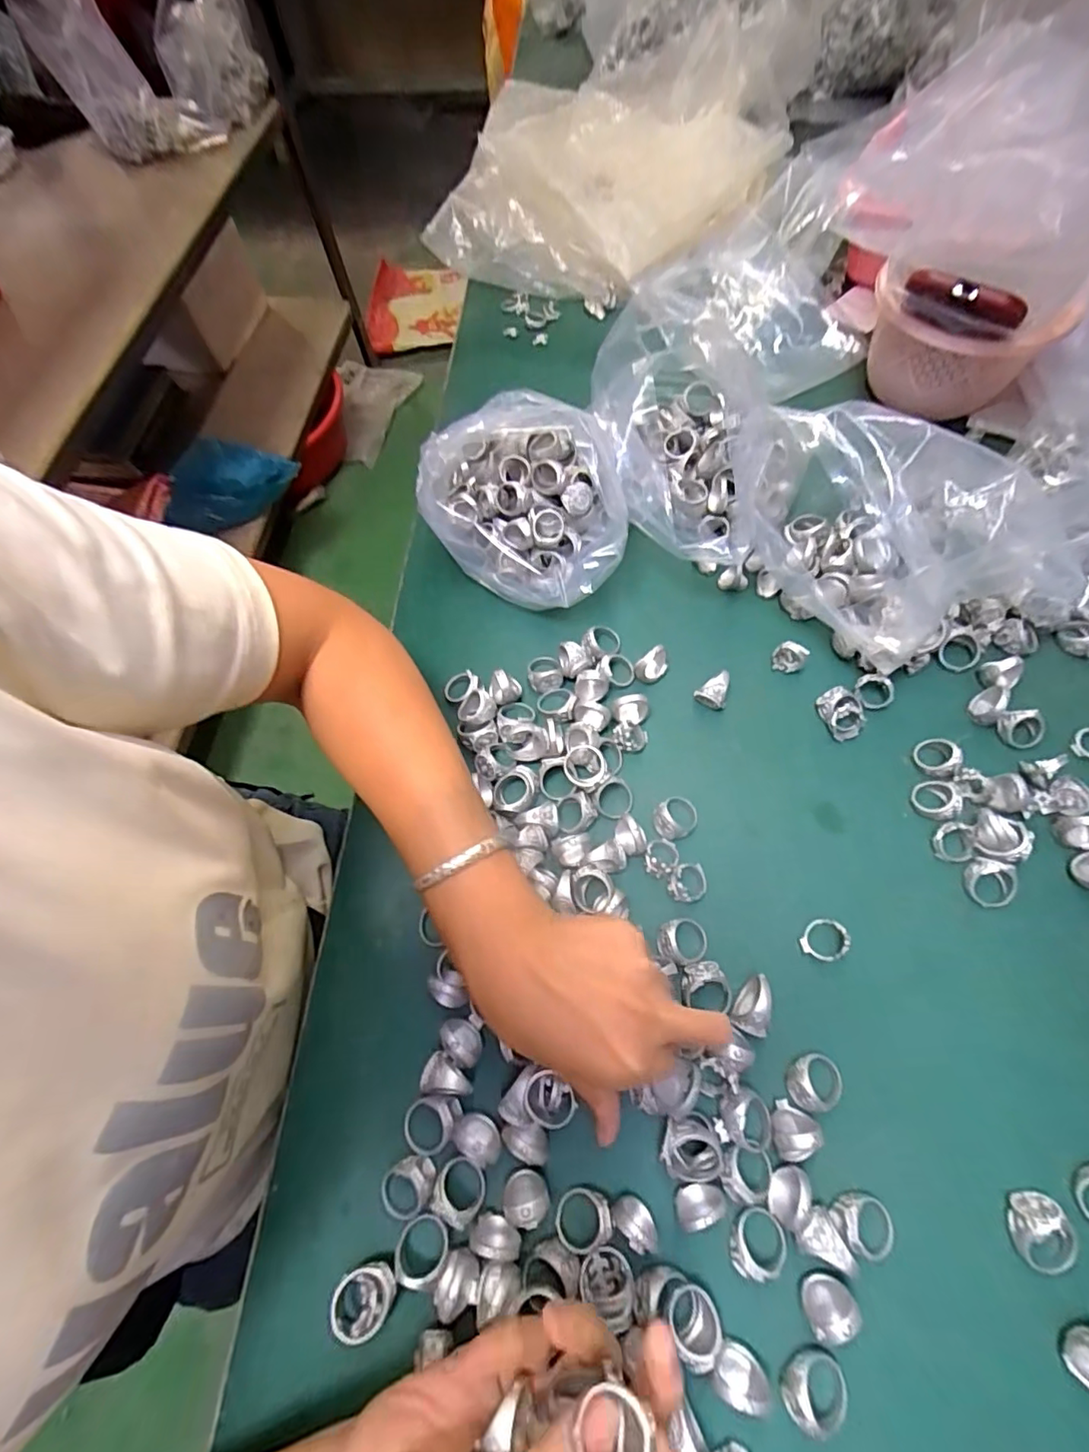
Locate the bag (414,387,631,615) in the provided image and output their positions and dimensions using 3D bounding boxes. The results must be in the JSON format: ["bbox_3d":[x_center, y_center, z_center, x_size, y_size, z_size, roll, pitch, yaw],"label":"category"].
[{"bbox_3d":[-0.013,-0.165,0.425,0.156,0.115,0.121,16,66,10],"label":"bag"}]

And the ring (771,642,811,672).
[{"bbox_3d":[0.174,-0.049,0.412,0.020,0.018,0.016,34,71,17],"label":"ring"}]

